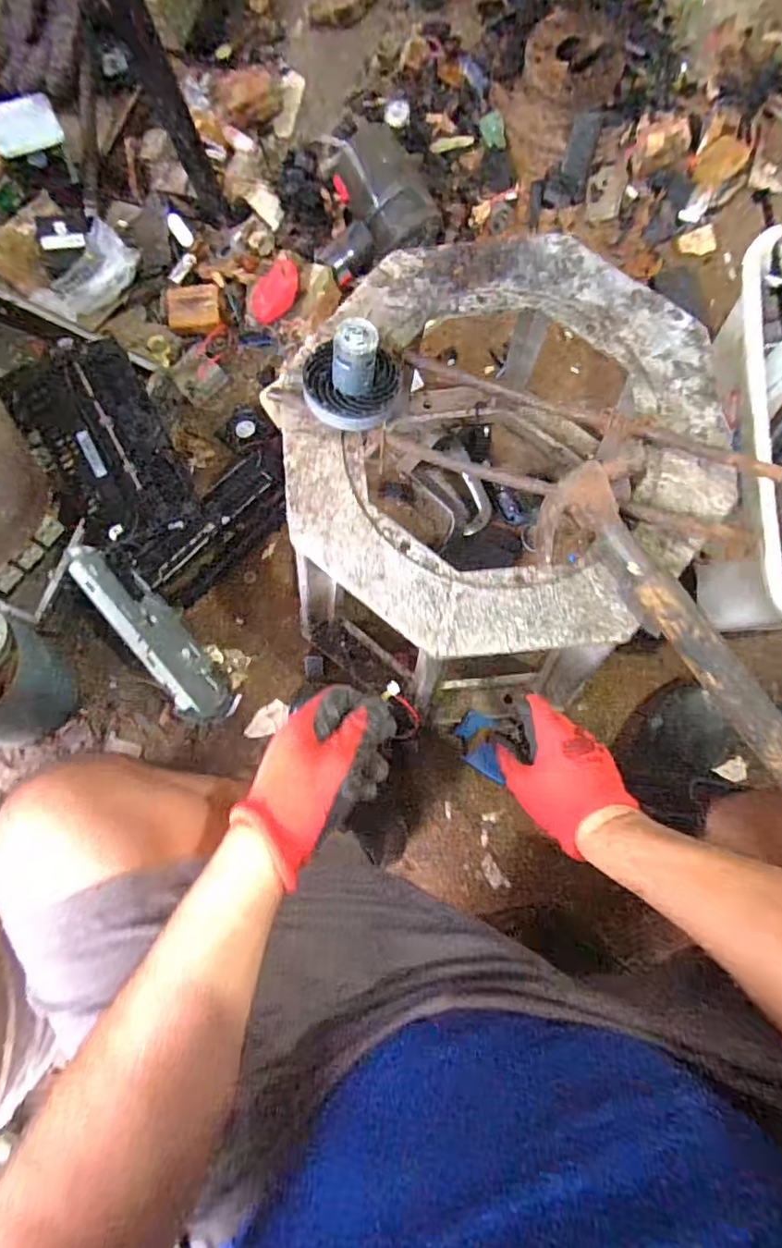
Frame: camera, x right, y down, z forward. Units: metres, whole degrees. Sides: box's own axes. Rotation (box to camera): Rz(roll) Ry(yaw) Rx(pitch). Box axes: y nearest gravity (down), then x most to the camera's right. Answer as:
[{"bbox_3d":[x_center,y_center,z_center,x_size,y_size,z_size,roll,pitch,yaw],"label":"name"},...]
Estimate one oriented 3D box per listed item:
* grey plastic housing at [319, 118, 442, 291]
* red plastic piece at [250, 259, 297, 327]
[{"bbox_3d":[-0.038,-0.615,0.843,0.173,0.112,0.162,-31,80,0],"label":"grey plastic housing"},{"bbox_3d":[-0.178,-0.508,0.863,0.096,0.014,0.062,-29,94,33],"label":"red plastic piece"}]

